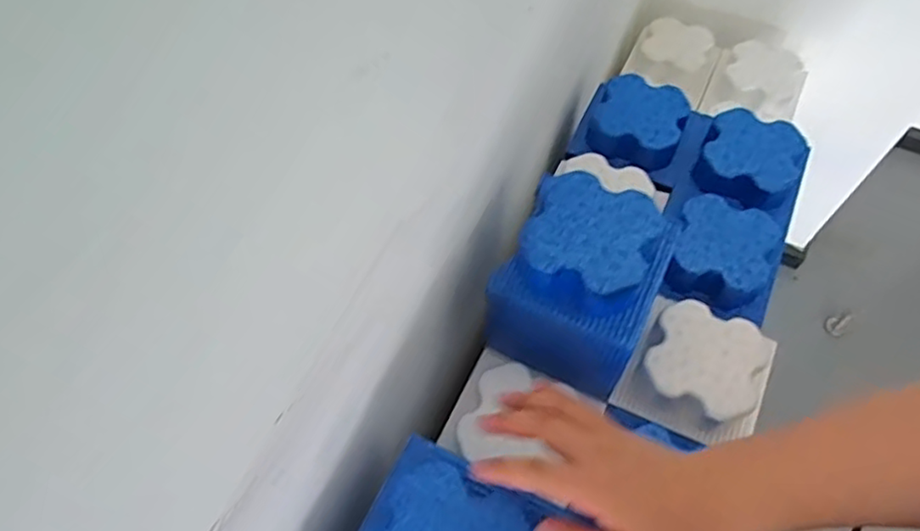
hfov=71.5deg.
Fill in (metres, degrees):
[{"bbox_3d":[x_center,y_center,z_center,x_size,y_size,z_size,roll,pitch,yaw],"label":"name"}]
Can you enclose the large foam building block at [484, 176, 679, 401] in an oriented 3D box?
[{"bbox_3d":[0.116,0.020,0.650,0.145,0.183,0.143,20,63,12],"label":"large foam building block"}]

